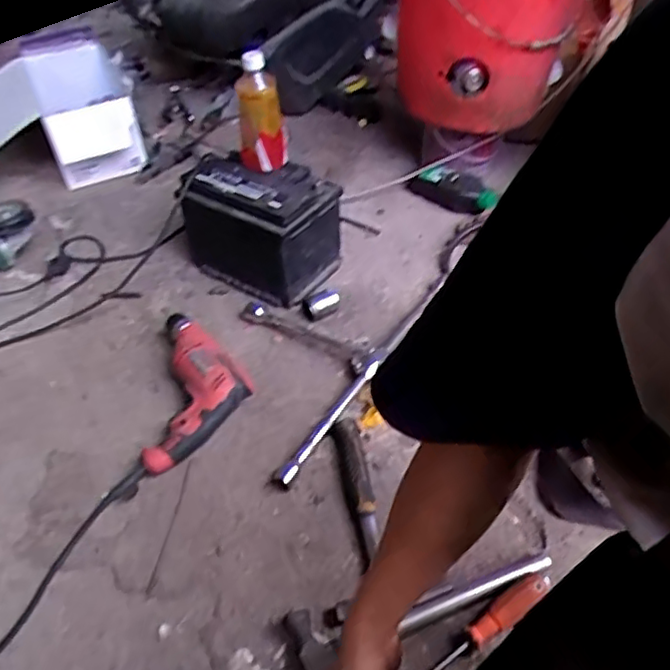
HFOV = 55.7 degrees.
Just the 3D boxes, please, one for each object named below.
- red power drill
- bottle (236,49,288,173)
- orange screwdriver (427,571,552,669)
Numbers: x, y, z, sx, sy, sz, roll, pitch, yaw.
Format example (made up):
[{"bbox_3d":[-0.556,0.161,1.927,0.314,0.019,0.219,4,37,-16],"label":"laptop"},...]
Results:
[{"bbox_3d":[-0.198,0.072,0.947,0.156,0.082,0.278,1,44,-2],"label":"red power drill"},{"bbox_3d":[-0.115,-0.342,1.002,0.073,0.187,0.082,-2,44,-4],"label":"bottle"},{"bbox_3d":[0.154,0.338,0.709,0.225,0.025,0.033,-32,53,-14],"label":"orange screwdriver"}]

